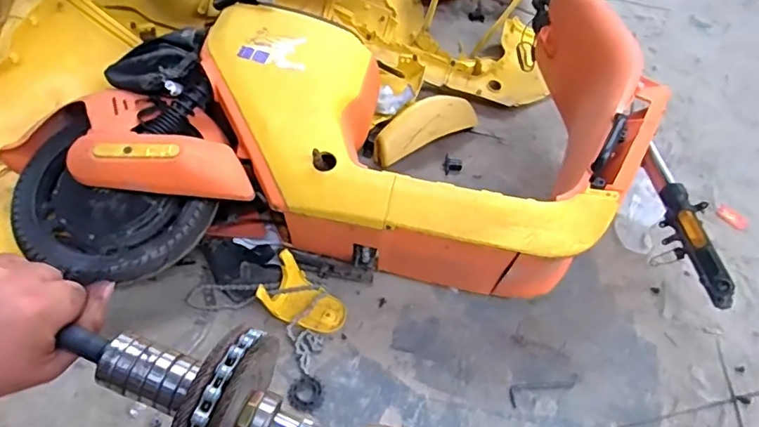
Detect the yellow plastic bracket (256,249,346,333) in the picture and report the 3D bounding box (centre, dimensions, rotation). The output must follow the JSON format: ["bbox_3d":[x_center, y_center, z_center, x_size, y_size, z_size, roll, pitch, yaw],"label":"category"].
[{"bbox_3d":[-0.144,0.164,1.031,0.164,0.056,0.106,26,53,16],"label":"yellow plastic bracket"}]

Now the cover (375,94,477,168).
[{"bbox_3d":[0.116,-0.231,1.341,0.288,0.092,0.087,-27,57,-24],"label":"cover"}]

